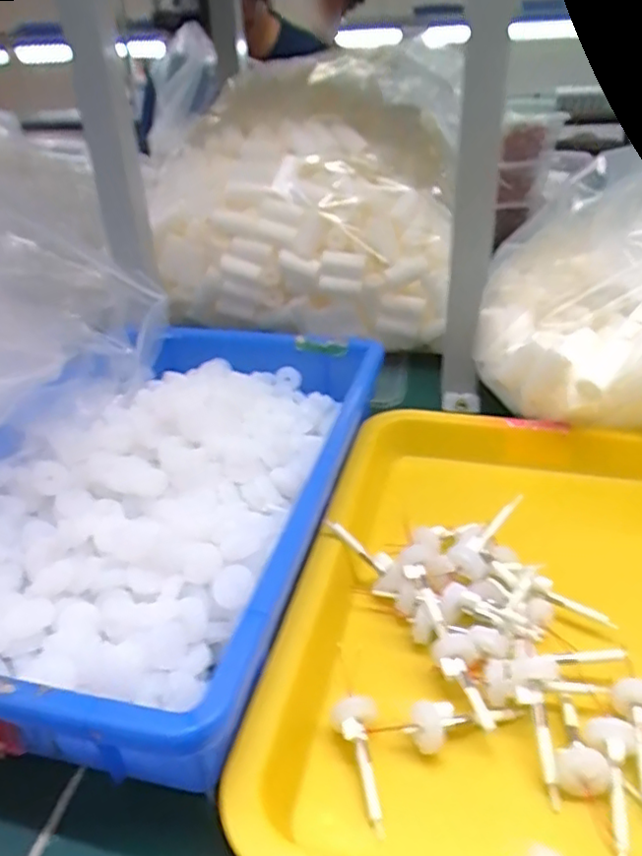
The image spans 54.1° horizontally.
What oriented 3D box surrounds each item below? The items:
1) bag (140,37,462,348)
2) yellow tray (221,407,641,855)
[{"bbox_3d":[-0.002,-0.238,0.634,0.302,0.221,0.221,9,33,18],"label":"bag"},{"bbox_3d":[0.129,0.094,0.330,0.266,0.051,0.336,6,32,14],"label":"yellow tray"}]

